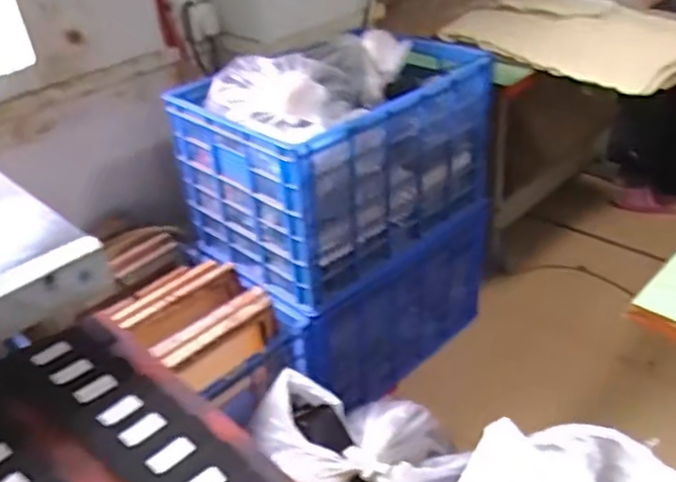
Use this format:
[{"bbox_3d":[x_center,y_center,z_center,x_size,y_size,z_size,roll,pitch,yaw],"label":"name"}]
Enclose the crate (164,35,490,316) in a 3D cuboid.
[{"bbox_3d":[0.012,-0.206,1.699,0.665,0.404,0.434,-29,40,-32],"label":"crate"}]

